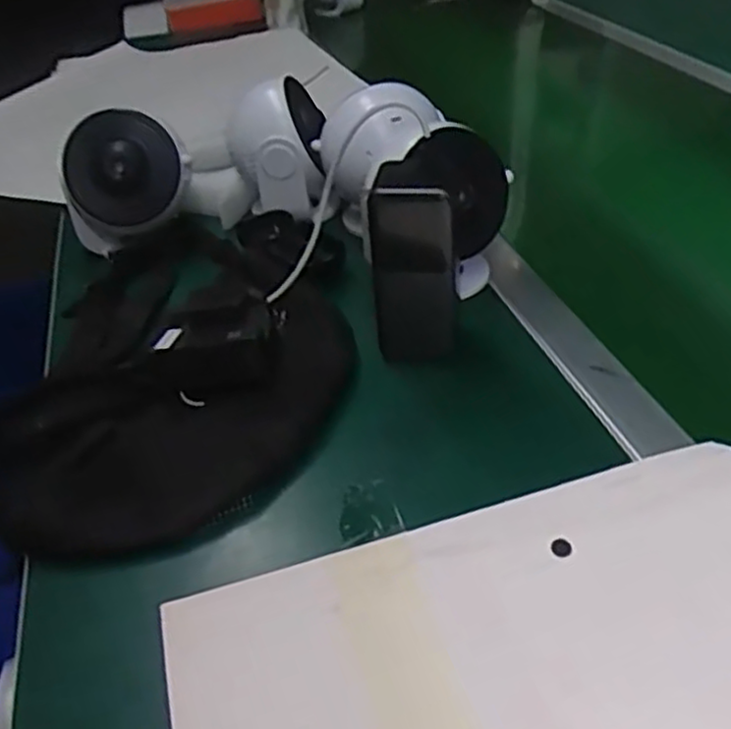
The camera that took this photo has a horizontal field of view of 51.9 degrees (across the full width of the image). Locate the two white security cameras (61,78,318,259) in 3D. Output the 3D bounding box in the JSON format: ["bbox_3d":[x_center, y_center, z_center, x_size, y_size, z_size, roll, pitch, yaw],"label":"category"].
[{"bbox_3d":[-0.153,-0.179,0.689,0.229,0.112,0.109,-5,36,1],"label":"two white security cameras"}]

